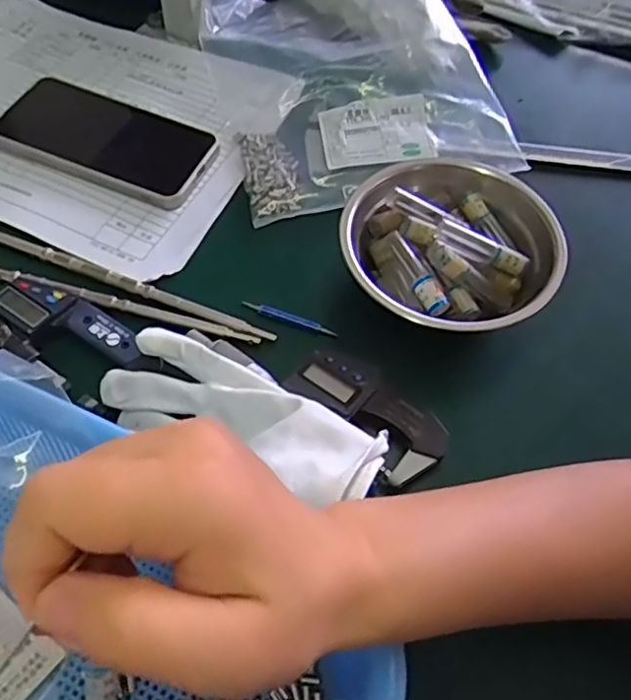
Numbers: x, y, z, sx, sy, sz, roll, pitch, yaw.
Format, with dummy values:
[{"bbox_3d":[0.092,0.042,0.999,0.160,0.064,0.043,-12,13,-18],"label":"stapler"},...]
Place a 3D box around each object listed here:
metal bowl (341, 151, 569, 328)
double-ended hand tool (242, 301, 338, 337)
[{"bbox_3d":[0.079,-0.060,0.364,0.124,0.046,0.113,1,58,-2],"label":"metal bowl"},{"bbox_3d":[-0.016,-0.020,0.377,0.062,0.004,0.006,19,59,9],"label":"double-ended hand tool"}]

